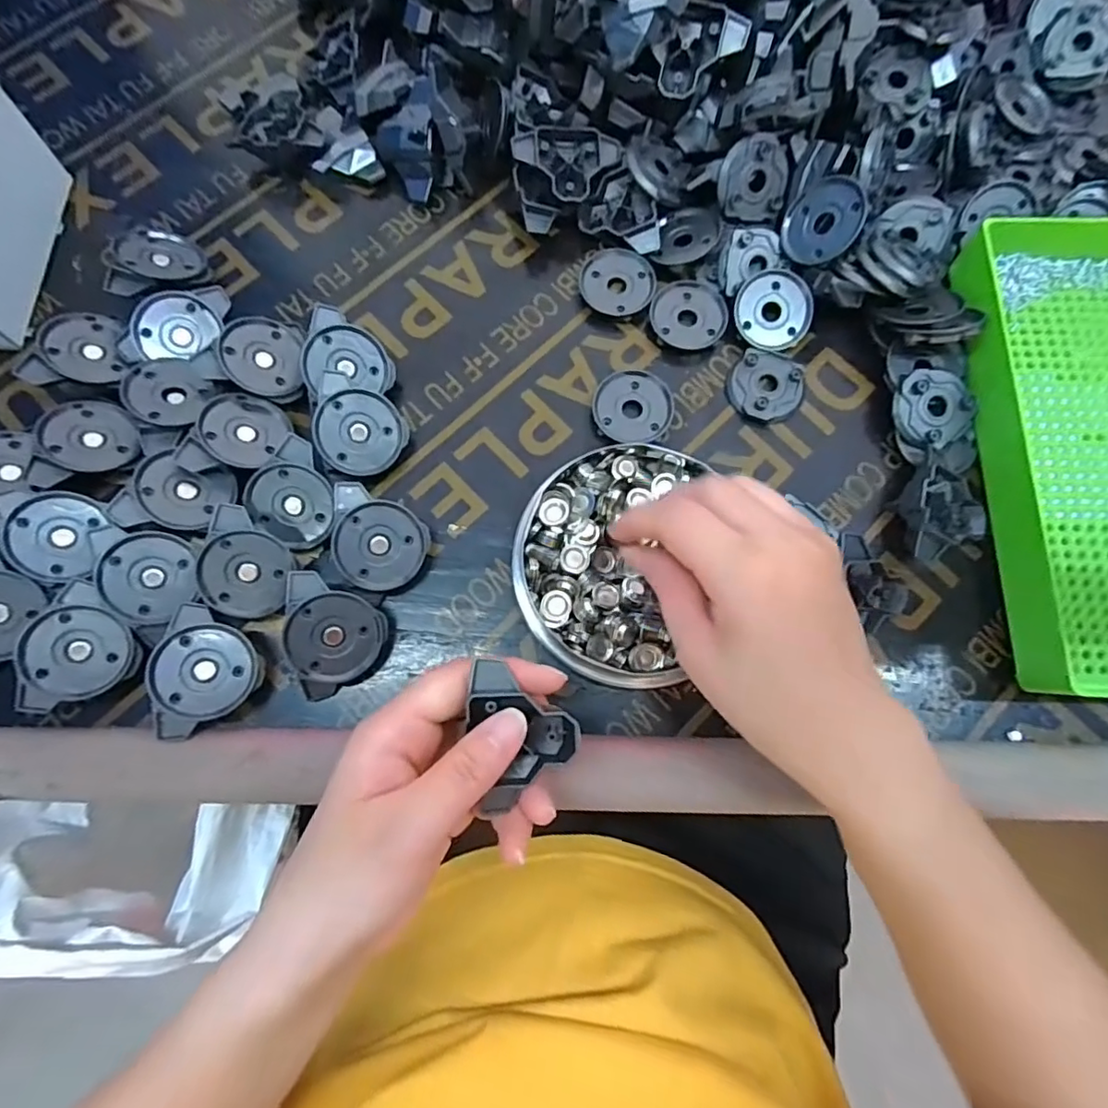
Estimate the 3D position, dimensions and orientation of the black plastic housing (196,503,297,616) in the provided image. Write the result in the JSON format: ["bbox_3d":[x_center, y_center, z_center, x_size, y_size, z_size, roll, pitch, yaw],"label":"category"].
[{"bbox_3d":[-0.148,0.006,0.277,0.040,0.012,0.048,19,93,-23],"label":"black plastic housing"}]

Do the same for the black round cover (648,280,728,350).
[{"bbox_3d":[0.076,-0.137,0.323,0.042,0.004,0.041,0,77,0],"label":"black round cover"}]

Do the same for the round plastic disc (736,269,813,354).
[{"bbox_3d":[0.122,-0.135,0.319,0.042,0.004,0.042,0,96,1],"label":"round plastic disc"}]

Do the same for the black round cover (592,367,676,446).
[{"bbox_3d":[0.043,-0.079,0.313,0.042,0.008,0.041,0,77,0],"label":"black round cover"}]

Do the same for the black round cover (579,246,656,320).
[{"bbox_3d":[0.036,-0.154,0.328,0.042,0.009,0.038,11,77,3],"label":"black round cover"}]

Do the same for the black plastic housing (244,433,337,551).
[{"bbox_3d":[-0.126,-0.029,0.286,0.043,0.015,0.043,42,90,-21],"label":"black plastic housing"}]

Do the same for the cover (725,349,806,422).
[{"bbox_3d":[0.117,-0.092,0.317,0.039,0.006,0.042,0,77,0],"label":"cover"}]

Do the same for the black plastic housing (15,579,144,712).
[{"bbox_3d":[-0.221,0.047,0.270,0.044,0.016,0.059,19,79,-20],"label":"black plastic housing"}]

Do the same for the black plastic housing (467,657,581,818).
[{"bbox_3d":[-0.011,0.069,0.229,0.039,0.023,0.057,-11,77,-2],"label":"black plastic housing"}]

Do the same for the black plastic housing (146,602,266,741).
[{"bbox_3d":[-0.165,0.056,0.264,0.048,0.015,0.052,40,68,-12],"label":"black plastic housing"}]

